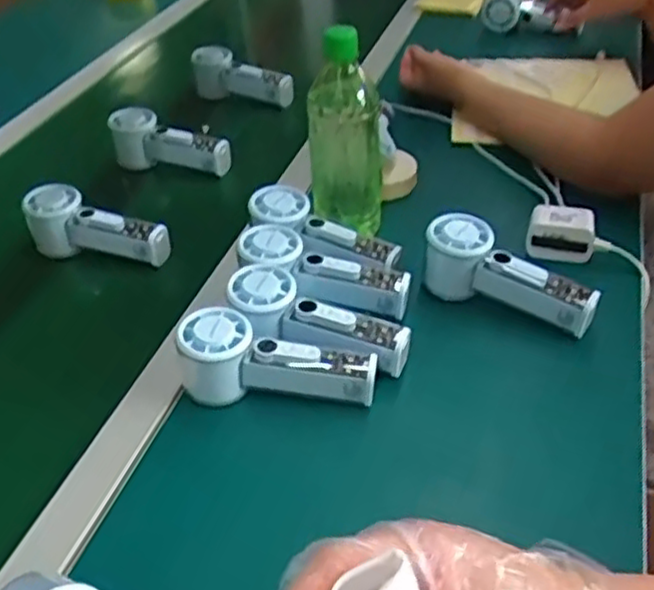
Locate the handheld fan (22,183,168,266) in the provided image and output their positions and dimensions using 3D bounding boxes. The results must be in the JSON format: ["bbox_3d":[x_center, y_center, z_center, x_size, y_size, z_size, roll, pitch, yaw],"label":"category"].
[{"bbox_3d":[-0.236,-0.066,0.747,0.150,0.060,0.056,16,44,25],"label":"handheld fan"}]

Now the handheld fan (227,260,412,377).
[{"bbox_3d":[-0.008,0.020,0.601,0.155,0.036,0.059,23,45,11],"label":"handheld fan"}]

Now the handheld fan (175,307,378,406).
[{"bbox_3d":[-0.038,0.049,0.569,0.154,0.057,0.056,0,39,8],"label":"handheld fan"}]

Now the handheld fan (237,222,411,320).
[{"bbox_3d":[-0.003,-0.024,0.651,0.155,0.038,0.058,22,44,6],"label":"handheld fan"}]

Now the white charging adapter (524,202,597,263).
[{"bbox_3d":[0.228,-0.061,0.712,0.061,0.050,0.028,4,40,13],"label":"white charging adapter"}]

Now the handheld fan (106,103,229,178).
[{"bbox_3d":[-0.192,-0.178,0.901,0.158,0.074,0.055,15,44,25],"label":"handheld fan"}]

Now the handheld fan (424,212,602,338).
[{"bbox_3d":[0.160,-0.013,0.656,0.159,0.070,0.048,28,49,18],"label":"handheld fan"}]

